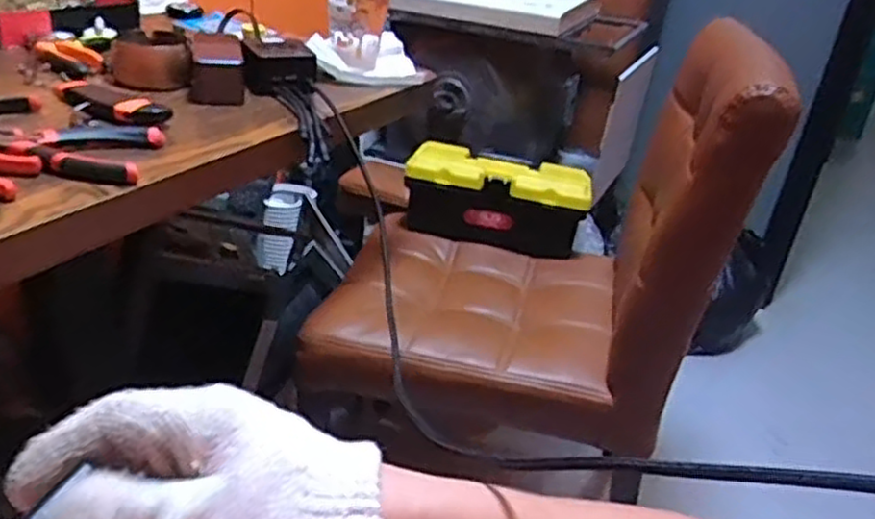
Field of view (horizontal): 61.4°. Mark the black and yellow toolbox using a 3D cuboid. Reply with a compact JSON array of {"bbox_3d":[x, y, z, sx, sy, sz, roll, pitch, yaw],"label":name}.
[{"bbox_3d":[0.097,-0.098,1.204,0.286,0.125,0.108,11,29,7],"label":"black and yellow toolbox"}]

